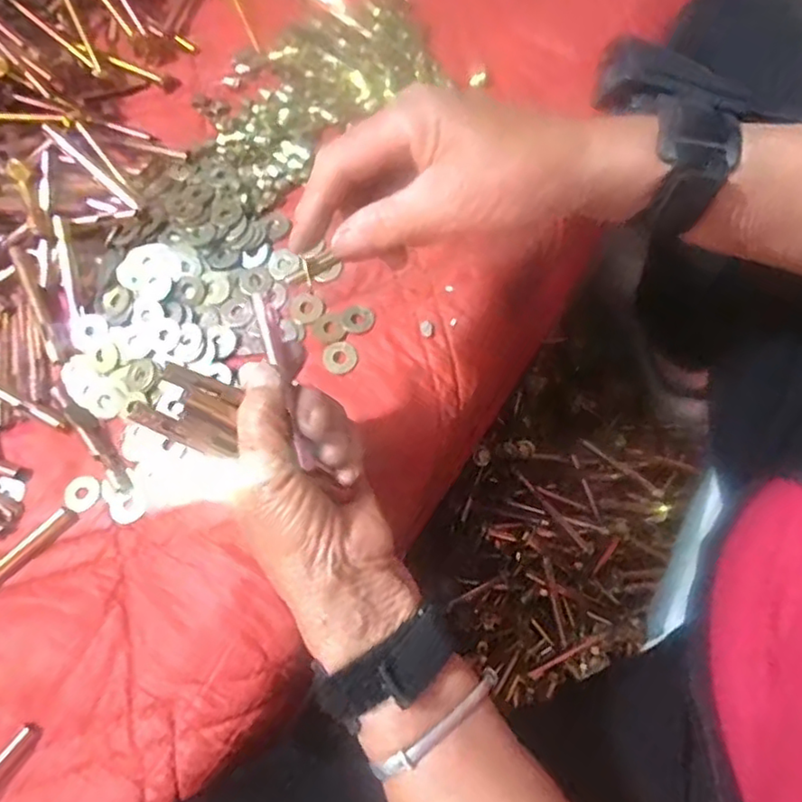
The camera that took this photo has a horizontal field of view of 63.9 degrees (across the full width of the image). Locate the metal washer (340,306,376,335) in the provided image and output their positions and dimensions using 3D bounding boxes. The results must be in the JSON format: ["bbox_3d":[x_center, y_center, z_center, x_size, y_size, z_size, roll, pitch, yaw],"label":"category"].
[{"bbox_3d":[-0.027,-0.052,0.409,0.021,0.004,0.019,-12,72,1],"label":"metal washer"}]

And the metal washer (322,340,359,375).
[{"bbox_3d":[-0.039,-0.028,0.406,0.021,0.004,0.022,-1,72,4],"label":"metal washer"}]

